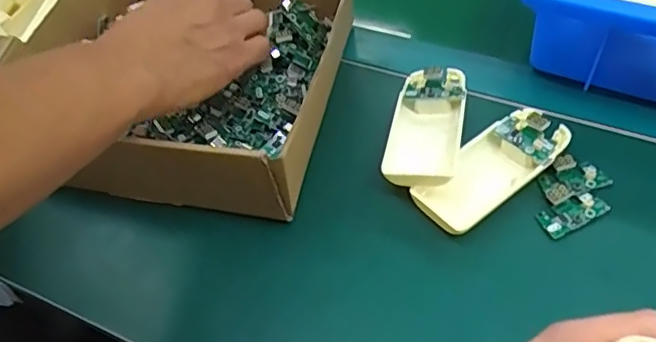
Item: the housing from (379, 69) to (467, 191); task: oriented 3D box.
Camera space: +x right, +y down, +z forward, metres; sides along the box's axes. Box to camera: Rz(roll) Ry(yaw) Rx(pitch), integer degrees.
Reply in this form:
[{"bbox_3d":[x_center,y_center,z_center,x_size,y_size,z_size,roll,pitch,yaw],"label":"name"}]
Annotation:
[{"bbox_3d":[0.065,-0.031,0.378,0.044,0.022,0.102,8,55,12],"label":"housing"}]

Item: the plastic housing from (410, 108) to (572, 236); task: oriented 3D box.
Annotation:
[{"bbox_3d":[0.103,-0.002,0.357,0.101,0.021,0.044,-33,57,-18],"label":"plastic housing"}]

